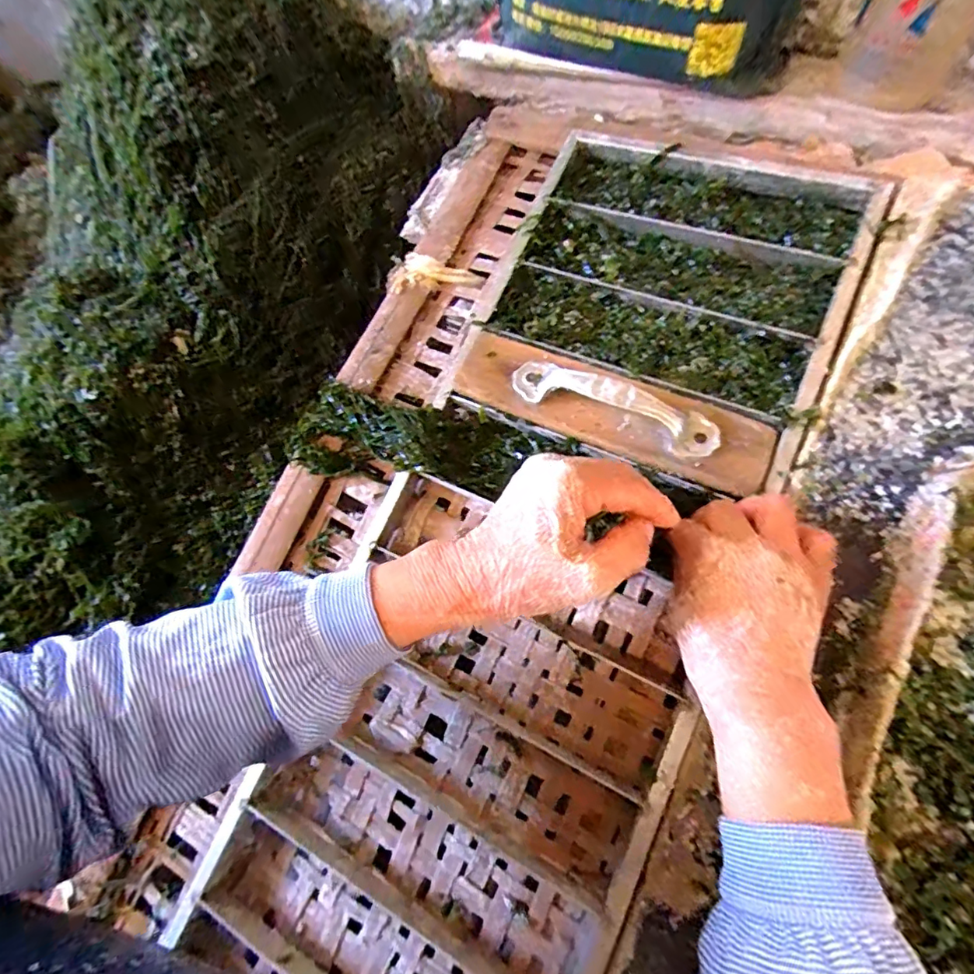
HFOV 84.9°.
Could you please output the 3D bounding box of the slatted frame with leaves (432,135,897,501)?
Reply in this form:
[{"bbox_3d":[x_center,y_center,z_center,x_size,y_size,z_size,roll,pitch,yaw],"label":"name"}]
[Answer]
[{"bbox_3d":[0.125,-0.145,0.395,0.243,0.034,0.261,22,74,18],"label":"slatted frame with leaves"}]

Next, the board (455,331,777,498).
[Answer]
[{"bbox_3d":[0.083,-0.059,0.364,0.213,0.035,0.056,23,62,17],"label":"board"}]

